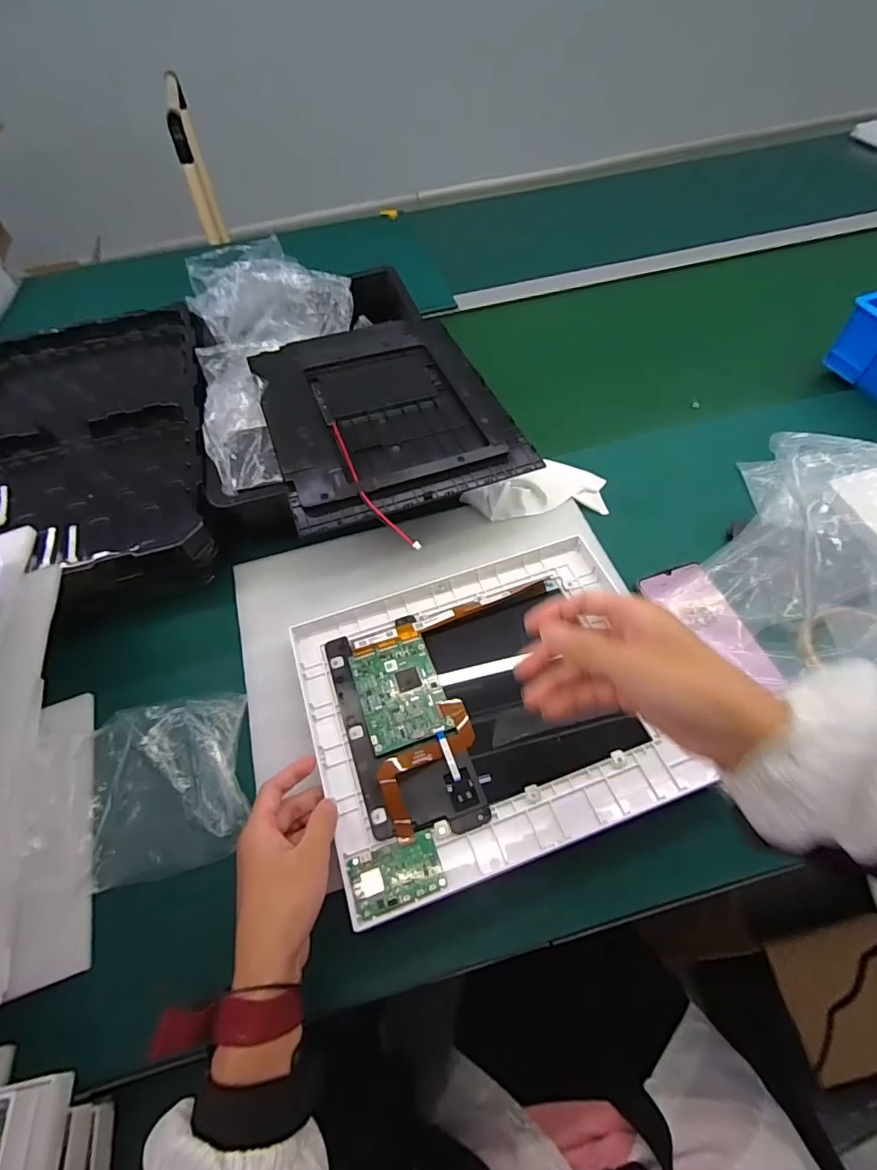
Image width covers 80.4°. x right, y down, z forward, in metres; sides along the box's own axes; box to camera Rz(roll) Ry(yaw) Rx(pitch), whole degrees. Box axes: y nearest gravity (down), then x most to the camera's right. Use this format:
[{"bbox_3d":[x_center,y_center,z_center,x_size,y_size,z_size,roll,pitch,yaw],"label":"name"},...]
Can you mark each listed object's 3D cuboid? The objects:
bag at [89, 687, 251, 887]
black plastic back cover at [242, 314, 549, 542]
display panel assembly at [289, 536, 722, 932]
[{"bbox_3d":[-0.225,0.164,0.425,0.135,0.040,0.133,-12,69,-6],"label":"bag"},{"bbox_3d":[-0.063,-0.192,0.557,0.235,0.025,0.289,-21,57,-10],"label":"black plastic back cover"},{"bbox_3d":[0.042,0.096,0.443,0.294,0.020,0.254,-18,56,-7],"label":"display panel assembly"}]

